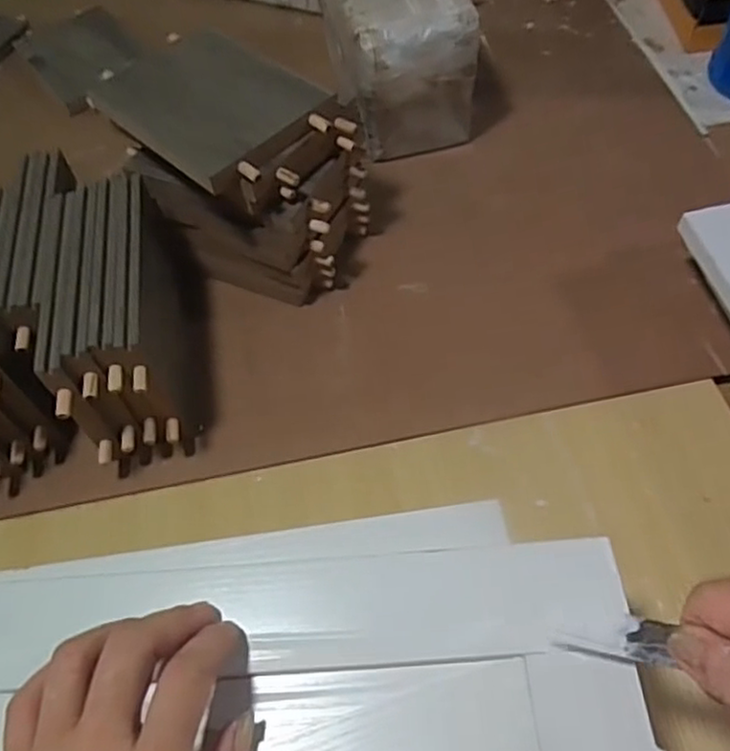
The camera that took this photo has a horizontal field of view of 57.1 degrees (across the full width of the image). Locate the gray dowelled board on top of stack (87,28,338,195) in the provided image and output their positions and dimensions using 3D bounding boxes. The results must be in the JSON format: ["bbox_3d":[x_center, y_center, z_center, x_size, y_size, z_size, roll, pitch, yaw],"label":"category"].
[{"bbox_3d":[-0.114,-0.197,0.480,0.162,0.020,0.109,37,68,25],"label":"gray dowelled board on top of stack"}]

